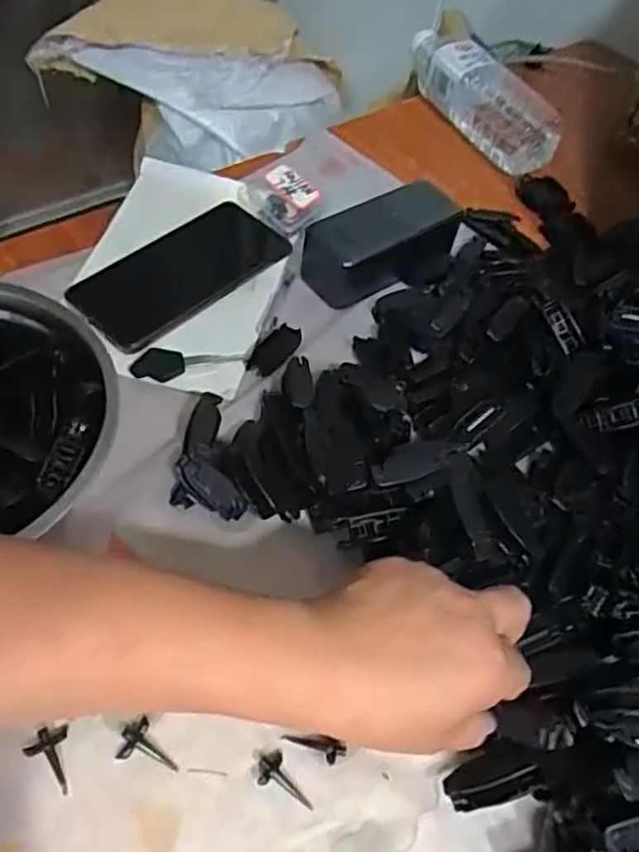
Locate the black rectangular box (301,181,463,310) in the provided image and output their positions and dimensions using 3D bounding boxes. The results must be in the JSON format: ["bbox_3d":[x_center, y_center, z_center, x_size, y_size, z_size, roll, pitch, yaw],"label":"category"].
[{"bbox_3d":[0.054,-0.147,0.526,0.132,0.045,0.064,-18,58,-18],"label":"black rectangular box"}]

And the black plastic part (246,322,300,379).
[{"bbox_3d":[-0.033,-0.056,0.482,0.023,0.006,0.046,35,58,17],"label":"black plastic part"}]

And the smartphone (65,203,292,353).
[{"bbox_3d":[-0.104,-0.119,0.509,0.167,0.009,0.085,-34,67,-25],"label":"smartphone"}]

